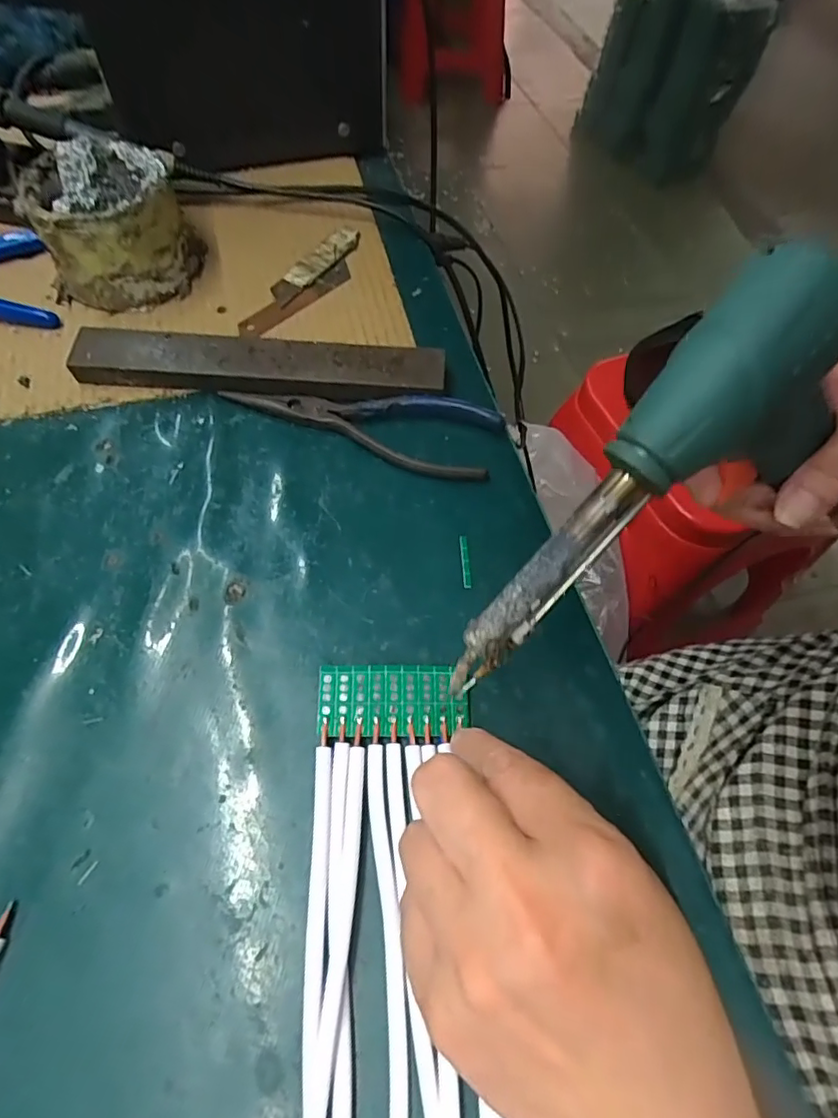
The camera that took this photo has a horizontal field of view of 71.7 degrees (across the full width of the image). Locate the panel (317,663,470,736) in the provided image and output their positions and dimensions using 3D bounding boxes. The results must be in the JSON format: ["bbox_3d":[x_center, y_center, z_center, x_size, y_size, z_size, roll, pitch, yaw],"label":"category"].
[{"bbox_3d":[-0.011,0.059,0.245,0.062,0.004,0.029,2,61,-3],"label":"panel"}]

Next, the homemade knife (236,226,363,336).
[{"bbox_3d":[-0.073,-0.180,0.376,0.033,0.006,0.114,33,65,15],"label":"homemade knife"}]

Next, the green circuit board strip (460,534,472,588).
[{"bbox_3d":[0.023,0.001,0.284,0.004,0.004,0.029,-2,61,-3],"label":"green circuit board strip"}]

